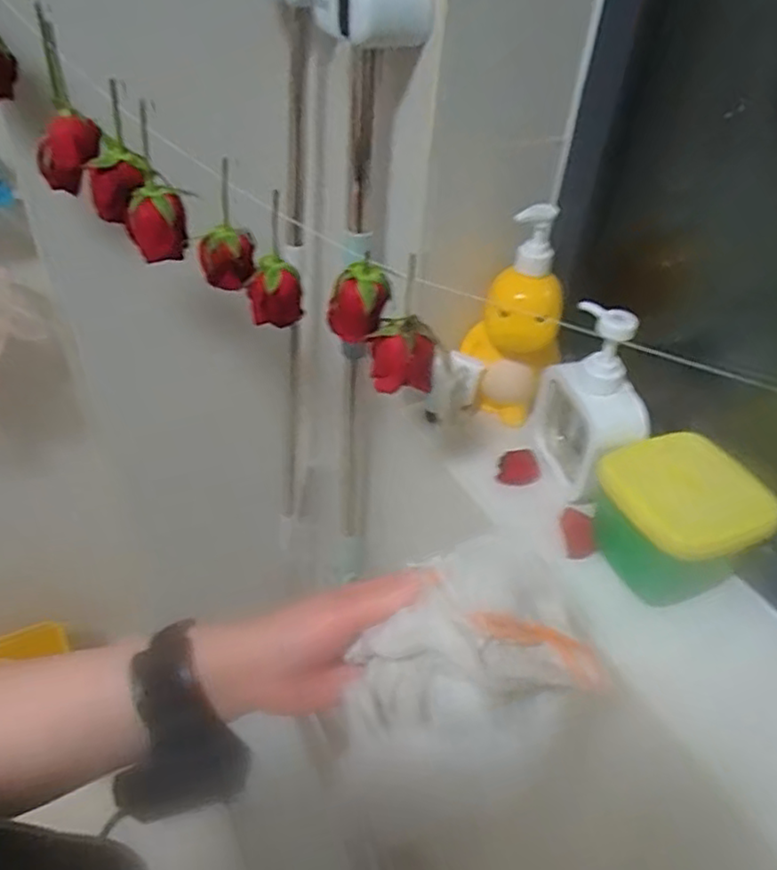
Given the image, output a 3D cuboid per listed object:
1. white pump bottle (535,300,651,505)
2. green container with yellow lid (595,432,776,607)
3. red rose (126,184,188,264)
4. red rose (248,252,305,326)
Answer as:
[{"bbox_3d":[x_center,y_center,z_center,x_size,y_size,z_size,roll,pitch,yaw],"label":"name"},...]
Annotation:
[{"bbox_3d":[0.187,-0.028,0.603,0.052,0.171,0.113,-8,42,-16],"label":"white pump bottle"},{"bbox_3d":[0.229,0.071,0.543,0.105,0.093,0.113,-16,45,-24],"label":"green container with yellow lid"},{"bbox_3d":[-0.173,-0.157,0.505,0.043,0.046,0.034,-10,43,-18],"label":"red rose"},{"bbox_3d":[-0.083,-0.104,0.498,0.039,0.046,0.033,-4,41,-11],"label":"red rose"}]

